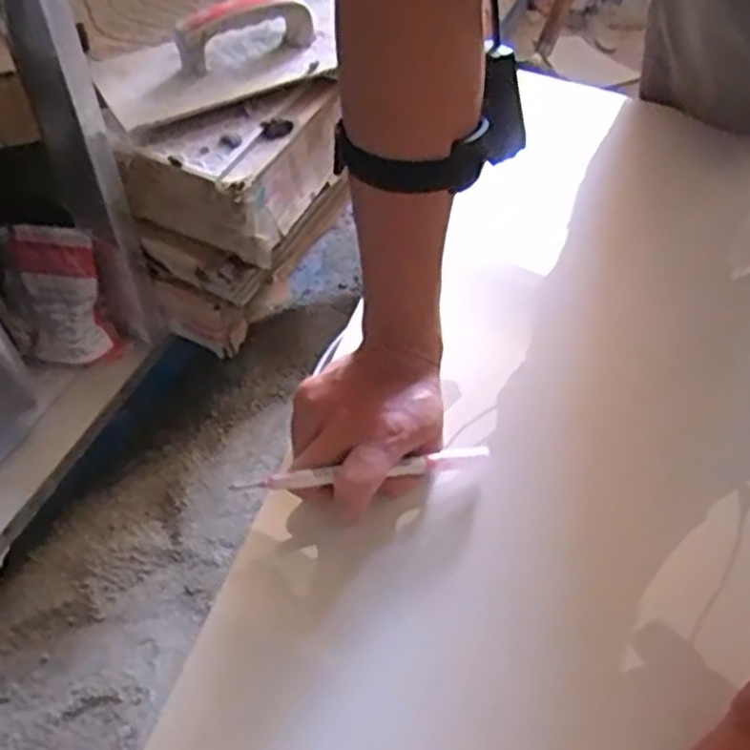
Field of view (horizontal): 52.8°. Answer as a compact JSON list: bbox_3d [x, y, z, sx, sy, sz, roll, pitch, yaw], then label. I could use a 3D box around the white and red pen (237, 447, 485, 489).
[{"bbox_3d":[-0.004,0.059,0.470,0.170,0.009,0.009,-4,53,-21],"label":"white and red pen"}]

